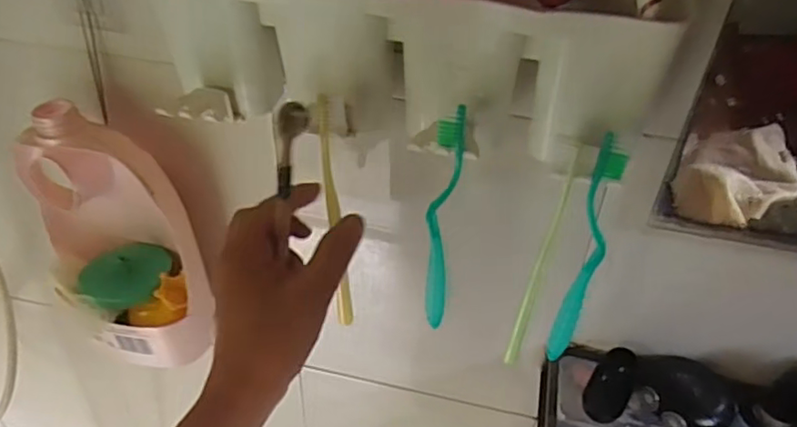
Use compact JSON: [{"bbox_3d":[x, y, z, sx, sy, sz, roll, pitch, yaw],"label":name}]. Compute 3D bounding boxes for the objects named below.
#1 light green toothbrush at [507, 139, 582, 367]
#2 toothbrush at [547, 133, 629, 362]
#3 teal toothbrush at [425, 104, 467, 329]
[{"bbox_3d":[0.087,0.034,0.378,0.013,0.175,0.012,17,41,17],"label":"light green toothbrush"},{"bbox_3d":[0.112,0.030,0.370,0.019,0.172,0.010,14,40,13],"label":"toothbrush"},{"bbox_3d":[0.026,0.010,0.386,0.018,0.167,0.015,3,39,0],"label":"teal toothbrush"}]

